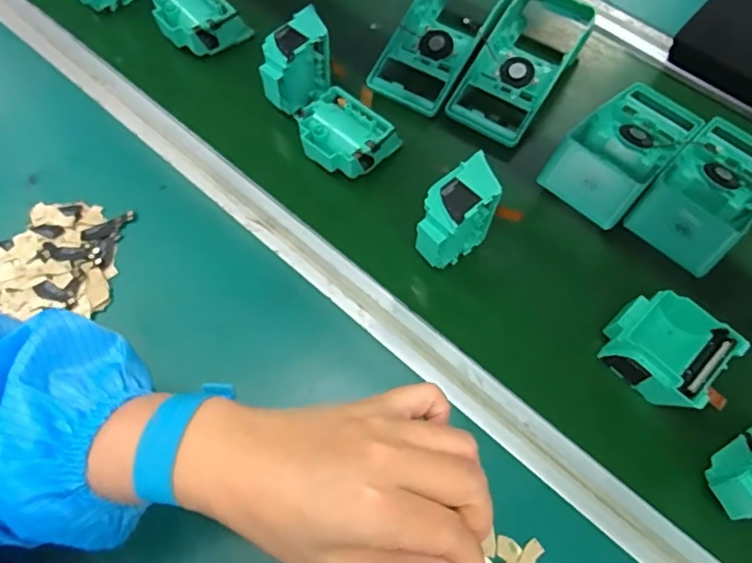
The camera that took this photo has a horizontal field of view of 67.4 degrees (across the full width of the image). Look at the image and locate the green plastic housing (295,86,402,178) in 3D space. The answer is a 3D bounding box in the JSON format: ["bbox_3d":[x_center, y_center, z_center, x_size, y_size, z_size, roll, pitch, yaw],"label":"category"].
[{"bbox_3d":[-0.029,-0.128,0.524,0.081,0.049,0.071,29,68,15],"label":"green plastic housing"}]

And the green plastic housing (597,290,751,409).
[{"bbox_3d":[0.223,0.054,0.441,0.074,0.050,0.080,-40,69,-17],"label":"green plastic housing"}]

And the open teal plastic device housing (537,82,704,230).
[{"bbox_3d":[0.235,-0.133,0.520,0.082,0.045,0.186,39,71,19],"label":"open teal plastic device housing"}]

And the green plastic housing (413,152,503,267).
[{"bbox_3d":[0.064,-0.050,0.465,0.080,0.080,0.043,-38,68,-16],"label":"green plastic housing"}]

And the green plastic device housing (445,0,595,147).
[{"bbox_3d":[0.148,-0.223,0.569,0.084,0.043,0.182,28,68,15],"label":"green plastic device housing"}]

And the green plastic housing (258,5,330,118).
[{"bbox_3d":[-0.075,-0.202,0.533,0.036,0.072,0.077,39,71,19],"label":"green plastic housing"}]

